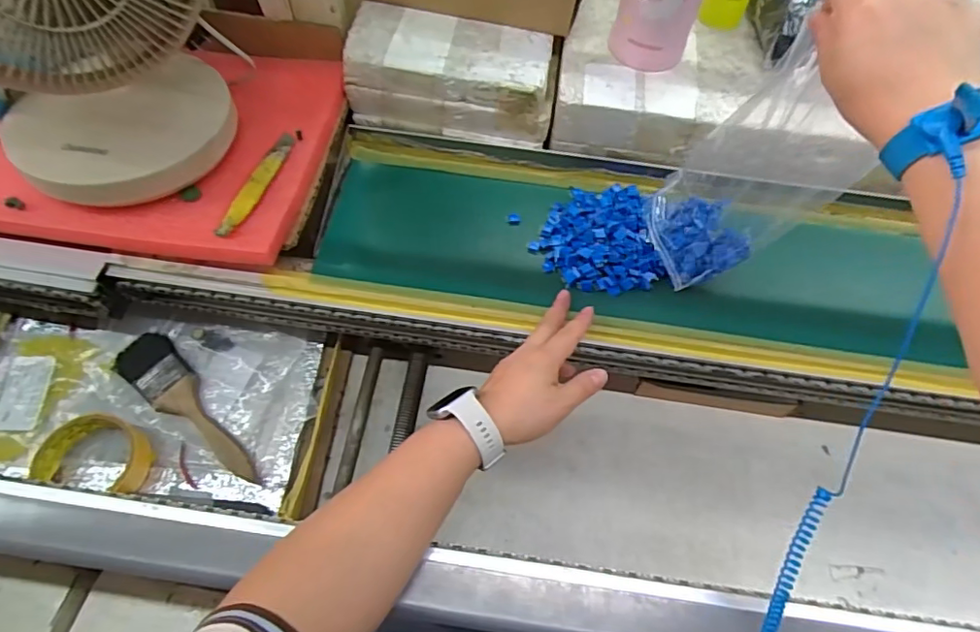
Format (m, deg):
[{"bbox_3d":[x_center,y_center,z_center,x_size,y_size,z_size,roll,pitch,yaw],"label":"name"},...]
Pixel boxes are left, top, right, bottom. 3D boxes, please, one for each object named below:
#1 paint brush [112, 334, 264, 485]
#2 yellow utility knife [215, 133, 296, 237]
[{"bbox_3d":[-0.293,0.088,0.535,0.193,0.020,0.049,41,68,17],"label":"paint brush"},{"bbox_3d":[-0.219,-0.127,0.523,0.019,0.011,0.131,15,62,5],"label":"yellow utility knife"}]

